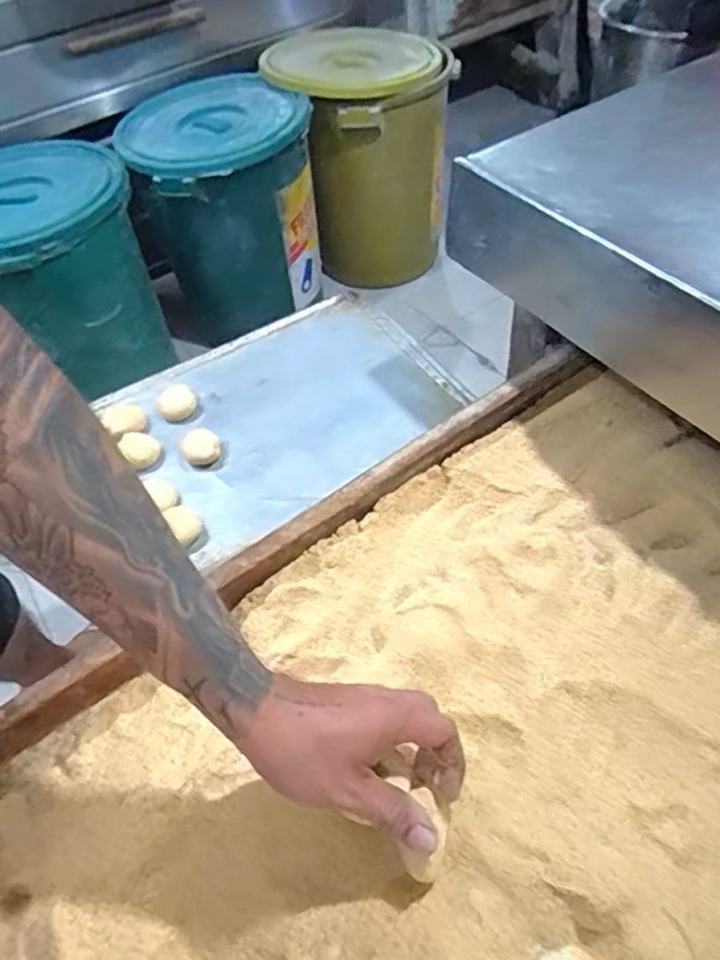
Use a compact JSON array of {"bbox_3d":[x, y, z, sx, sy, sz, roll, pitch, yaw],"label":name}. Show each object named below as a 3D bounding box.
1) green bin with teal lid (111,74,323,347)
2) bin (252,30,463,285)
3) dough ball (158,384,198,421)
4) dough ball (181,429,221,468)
[{"bbox_3d":[-0.328,-0.658,1.616,0.444,0.537,0.371,-5,52,1],"label":"green bin with teal lid"},{"bbox_3d":[0.013,-0.843,1.749,0.411,0.608,0.456,-14,52,-6],"label":"bin"},{"bbox_3d":[-0.238,-0.101,0.812,0.047,0.029,0.047,-3,52,3],"label":"dough ball"},{"bbox_3d":[-0.192,-0.038,0.762,0.044,0.020,0.053,-21,53,-11],"label":"dough ball"}]

